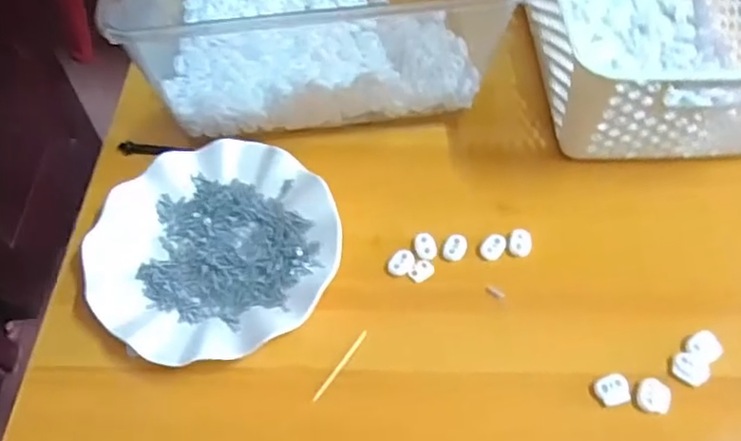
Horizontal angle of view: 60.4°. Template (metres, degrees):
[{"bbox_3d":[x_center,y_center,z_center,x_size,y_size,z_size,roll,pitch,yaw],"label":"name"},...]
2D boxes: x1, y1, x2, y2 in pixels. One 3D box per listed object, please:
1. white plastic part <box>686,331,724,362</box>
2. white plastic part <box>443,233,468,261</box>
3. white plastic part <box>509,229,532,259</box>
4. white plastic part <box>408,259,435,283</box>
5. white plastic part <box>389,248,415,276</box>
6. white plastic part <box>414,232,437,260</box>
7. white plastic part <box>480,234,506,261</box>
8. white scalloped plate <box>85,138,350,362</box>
[{"bbox_3d":[0.230,0.087,0.438,0.020,0.007,0.021,0,56,1],"label":"white plastic part"},{"bbox_3d":[0.065,0.020,0.488,0.017,0.004,0.024,17,57,12],"label":"white plastic part"},{"bbox_3d":[0.116,0.017,0.491,0.018,0.006,0.022,13,57,10],"label":"white plastic part"},{"bbox_3d":[0.039,0.038,0.481,0.019,0.004,0.014,-39,64,-23],"label":"white plastic part"},{"bbox_3d":[0.024,0.031,0.482,0.017,0.004,0.023,29,61,19],"label":"white plastic part"},{"bbox_3d":[0.042,0.019,0.489,0.016,0.004,0.023,-3,56,-1],"label":"white plastic part"},{"bbox_3d":[0.094,0.020,0.489,0.017,0.004,0.025,29,61,19],"label":"white plastic part"},{"bbox_3d":[-0.116,0.018,0.480,0.176,0.022,0.178,0,56,1],"label":"white scalloped plate"}]

